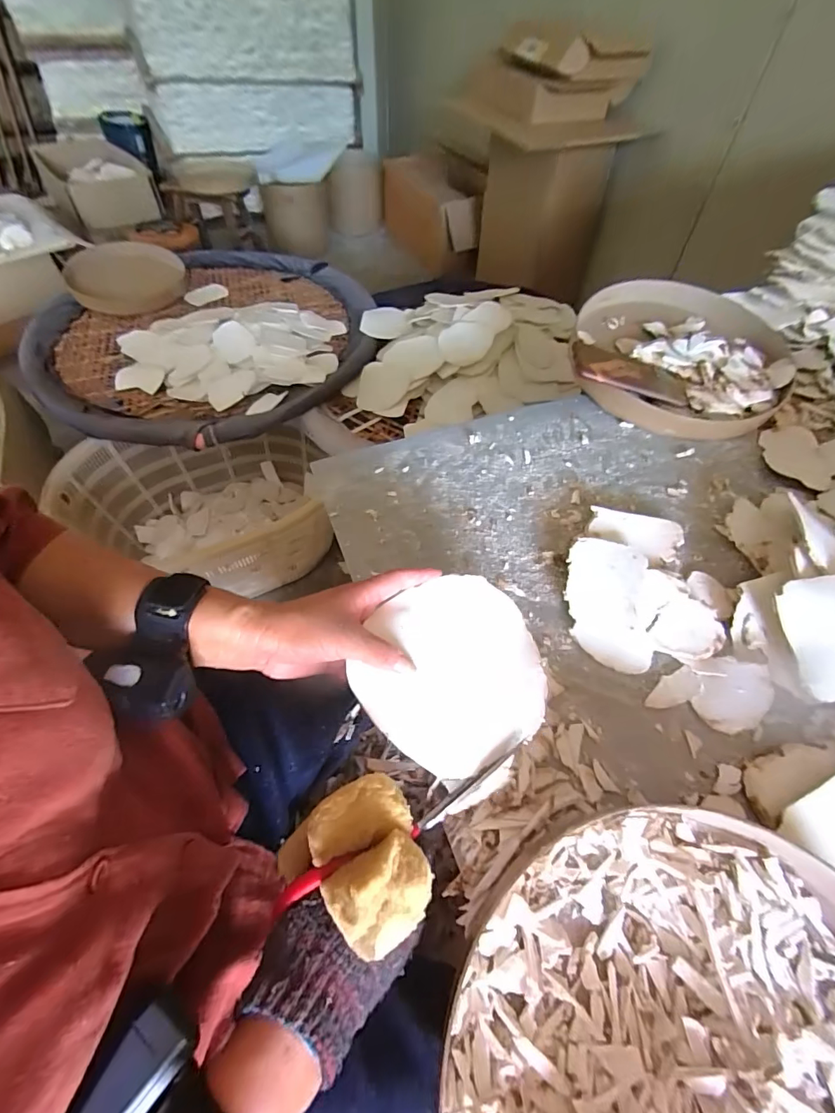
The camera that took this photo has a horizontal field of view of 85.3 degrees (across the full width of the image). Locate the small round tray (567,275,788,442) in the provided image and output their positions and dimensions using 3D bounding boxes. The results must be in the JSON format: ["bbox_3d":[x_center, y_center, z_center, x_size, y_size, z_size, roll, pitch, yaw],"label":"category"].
[{"bbox_3d":[0.387,-0.292,0.661,0.300,0.077,0.295,1,54,-1],"label":"small round tray"}]

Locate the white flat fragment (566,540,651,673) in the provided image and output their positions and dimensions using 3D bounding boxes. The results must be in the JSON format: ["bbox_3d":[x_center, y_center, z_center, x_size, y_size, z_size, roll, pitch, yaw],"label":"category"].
[{"bbox_3d":[0.182,0.042,0.435,0.072,0.026,0.125,8,55,4],"label":"white flat fragment"}]

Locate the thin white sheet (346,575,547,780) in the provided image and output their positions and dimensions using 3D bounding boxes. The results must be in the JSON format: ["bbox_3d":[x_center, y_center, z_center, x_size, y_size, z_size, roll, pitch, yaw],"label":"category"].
[{"bbox_3d":[0.028,0.084,0.347,0.143,0.016,0.139,-28,68,-20],"label":"thin white sheet"}]

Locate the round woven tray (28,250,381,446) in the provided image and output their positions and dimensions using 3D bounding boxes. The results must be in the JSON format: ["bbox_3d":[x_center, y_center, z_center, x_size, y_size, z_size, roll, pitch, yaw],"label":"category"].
[{"bbox_3d":[-0.560,-0.625,1.215,0.862,0.104,0.945,1,54,-1],"label":"round woven tray"}]

